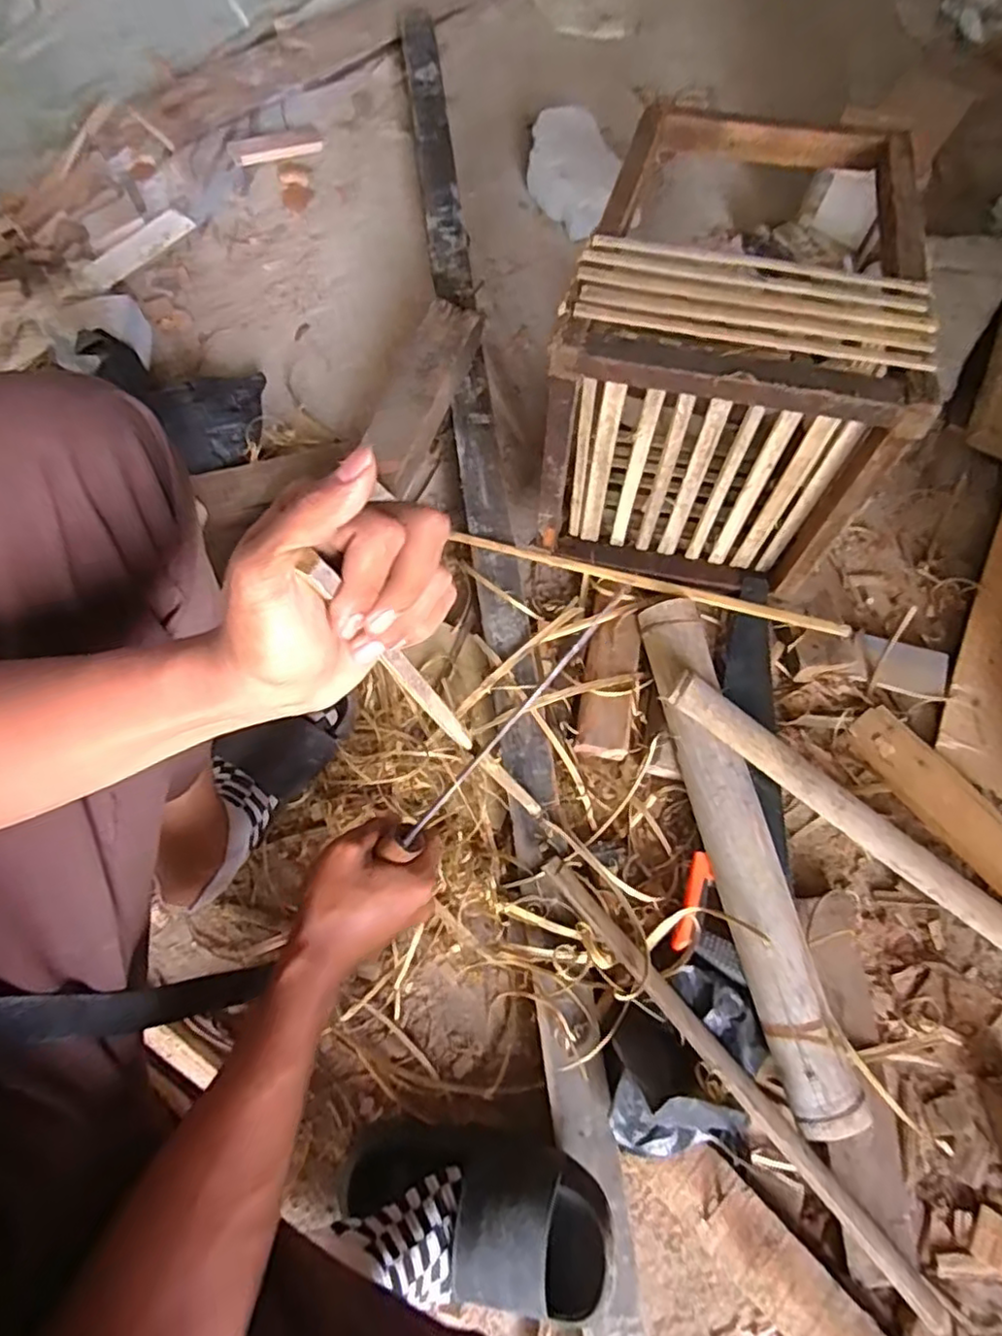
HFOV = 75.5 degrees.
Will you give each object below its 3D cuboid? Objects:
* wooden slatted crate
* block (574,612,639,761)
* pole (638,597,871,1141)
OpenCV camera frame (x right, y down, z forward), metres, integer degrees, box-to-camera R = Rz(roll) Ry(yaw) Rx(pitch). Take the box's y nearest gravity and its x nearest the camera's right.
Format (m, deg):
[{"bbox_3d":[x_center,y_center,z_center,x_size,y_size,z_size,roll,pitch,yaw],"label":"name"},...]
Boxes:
[{"bbox_3d":[0.229,-0.329,0.676,0.280,0.288,0.377,15,71,6],"label":"wooden slatted crate"},{"bbox_3d":[0.123,0.019,0.738,0.056,0.039,0.159,7,71,3],"label":"block"},{"bbox_3d":[0.244,0.175,0.665,0.074,0.054,0.522,-13,71,-4],"label":"pole"}]

